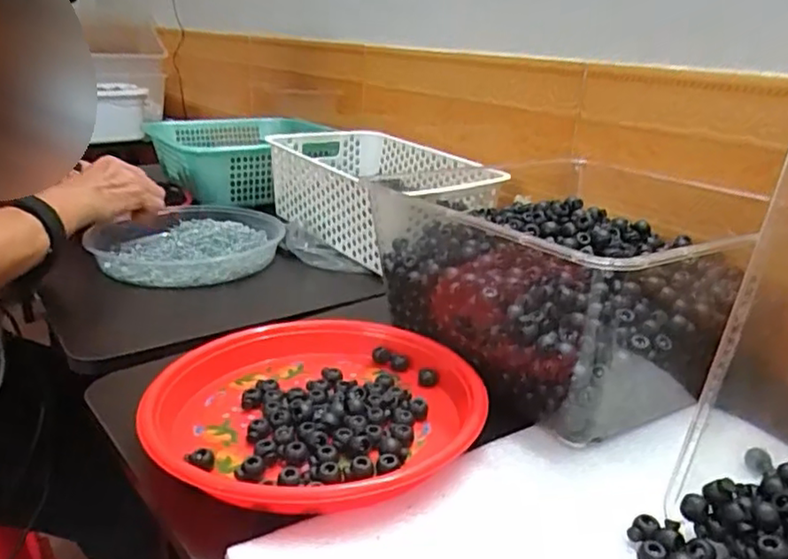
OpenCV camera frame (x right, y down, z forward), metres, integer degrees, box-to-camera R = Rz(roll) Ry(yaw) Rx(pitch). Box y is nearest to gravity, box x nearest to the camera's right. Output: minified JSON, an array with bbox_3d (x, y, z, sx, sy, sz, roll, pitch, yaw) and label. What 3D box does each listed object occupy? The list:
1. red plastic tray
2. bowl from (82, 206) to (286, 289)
[{"bbox_3d":[-0.052,0.091,0.461,0.238,0.032,0.222,-15,27,-36],"label":"red plastic tray"},{"bbox_3d":[-0.251,-0.047,0.792,0.210,0.045,0.196,-1,22,-6],"label":"bowl"}]

